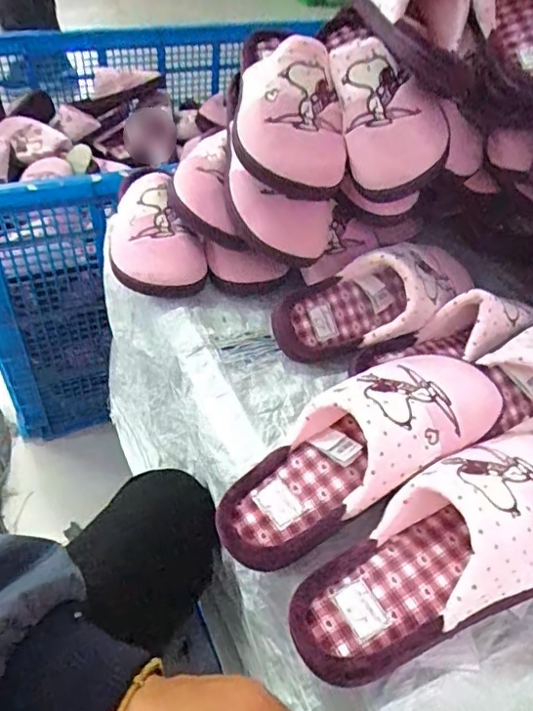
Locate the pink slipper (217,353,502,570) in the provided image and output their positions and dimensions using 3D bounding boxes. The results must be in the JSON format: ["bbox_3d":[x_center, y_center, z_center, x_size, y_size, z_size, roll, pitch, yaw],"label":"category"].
[{"bbox_3d":[0.073,0.066,0.418,0.243,0.072,0.088,-33,54,-7],"label":"pink slipper"}]

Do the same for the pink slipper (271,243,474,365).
[{"bbox_3d":[0.123,-0.060,0.564,0.235,0.079,0.087,-19,51,-23],"label":"pink slipper"}]

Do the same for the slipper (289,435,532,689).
[{"bbox_3d":[0.130,0.124,0.369,0.225,0.072,0.095,-30,54,-10],"label":"slipper"}]

